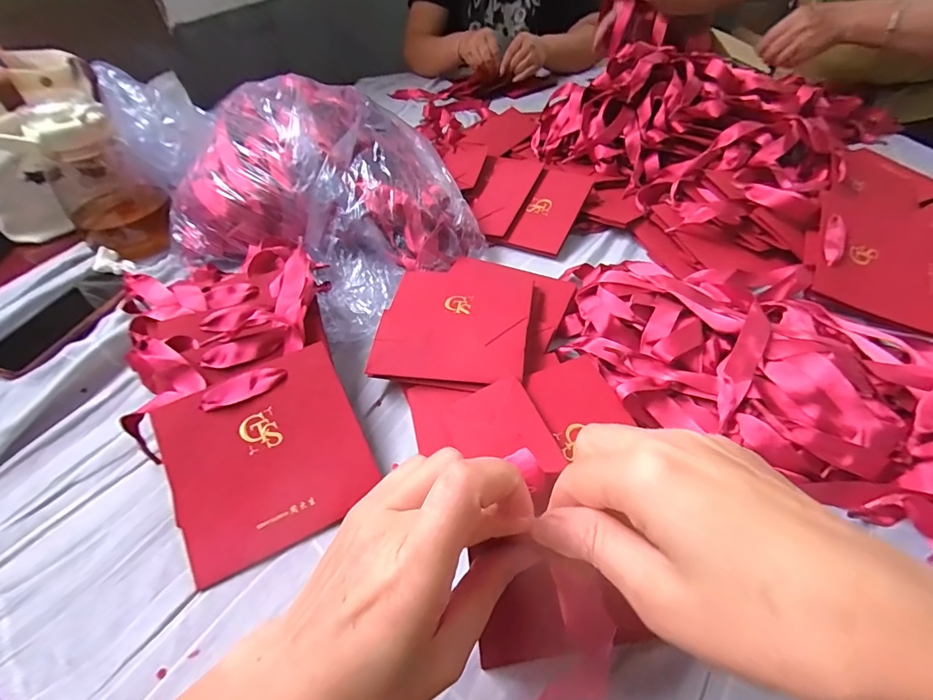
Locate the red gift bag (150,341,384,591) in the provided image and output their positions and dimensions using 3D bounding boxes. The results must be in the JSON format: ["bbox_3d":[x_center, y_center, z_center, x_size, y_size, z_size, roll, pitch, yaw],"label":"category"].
[{"bbox_3d":[-0.152,0.080,0.339,0.140,0.015,0.134,-24,78,-14],"label":"red gift bag"}]

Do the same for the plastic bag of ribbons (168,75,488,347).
[{"bbox_3d":[-0.166,-0.200,0.543,0.352,0.147,0.281,24,53,24],"label":"plastic bag of ribbons"}]

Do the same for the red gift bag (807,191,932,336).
[{"bbox_3d":[0.435,-0.109,0.468,0.134,0.031,0.178,23,67,3],"label":"red gift bag"}]

